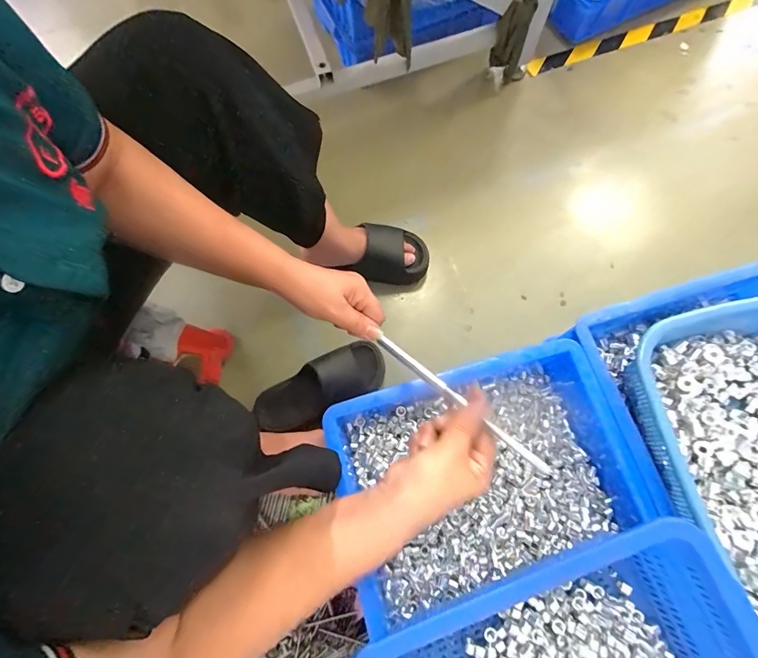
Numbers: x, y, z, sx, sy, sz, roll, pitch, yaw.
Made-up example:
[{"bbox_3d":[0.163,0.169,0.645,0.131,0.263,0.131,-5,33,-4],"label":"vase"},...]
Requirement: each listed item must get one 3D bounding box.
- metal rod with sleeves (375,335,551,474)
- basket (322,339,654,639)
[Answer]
[{"bbox_3d":[0.070,0.064,0.356,0.197,0.008,0.010,38,78,29],"label":"metal rod with sleeves"},{"bbox_3d":[0.114,0.154,0.433,0.316,0.069,0.230,-17,74,-3],"label":"basket"}]

